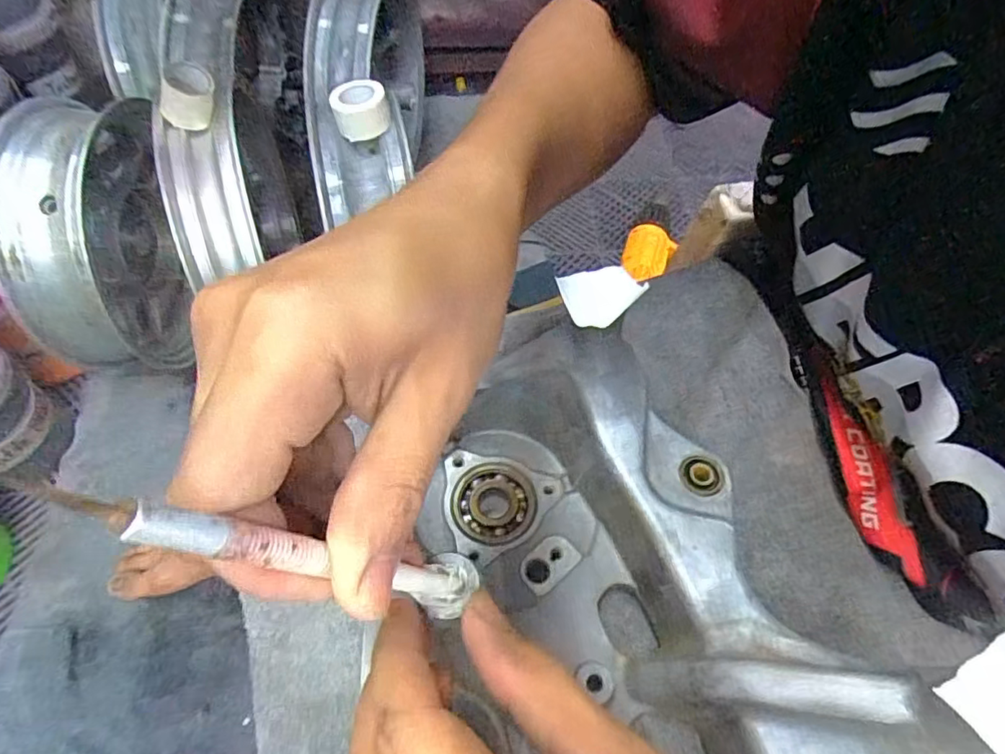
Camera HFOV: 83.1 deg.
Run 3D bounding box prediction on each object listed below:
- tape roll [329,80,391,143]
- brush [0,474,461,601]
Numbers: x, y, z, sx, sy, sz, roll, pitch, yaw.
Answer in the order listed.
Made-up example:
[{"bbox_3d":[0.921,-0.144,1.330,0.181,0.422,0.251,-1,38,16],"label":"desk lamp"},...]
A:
[{"bbox_3d":[-0.164,-0.309,0.653,0.061,0.041,0.061,1,58,-2],"label":"tape roll"},{"bbox_3d":[-0.045,0.043,0.135,0.011,0.123,0.009,-22,58,14],"label":"brush"}]

